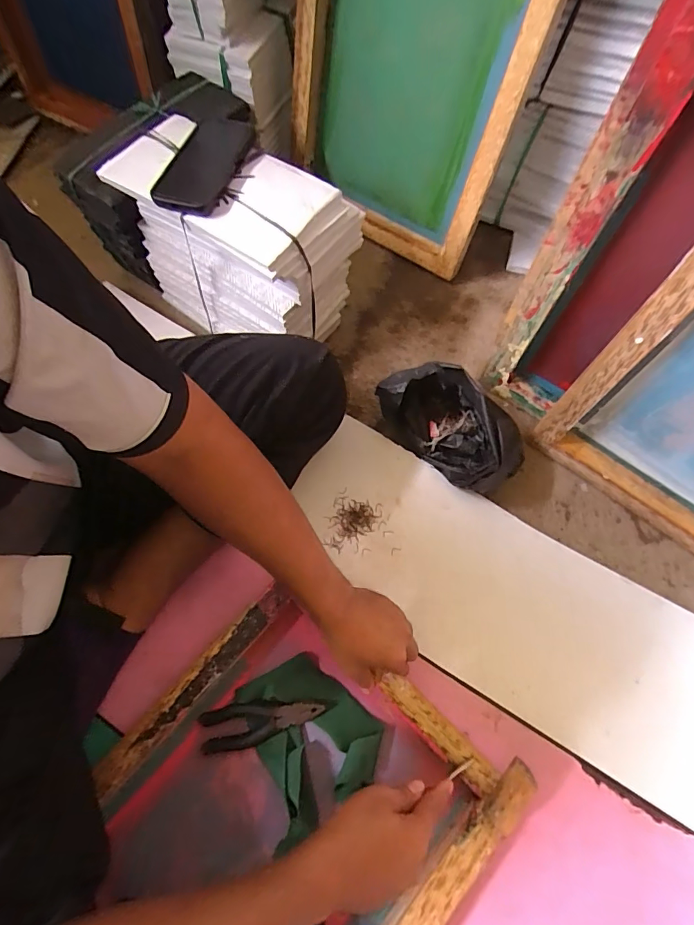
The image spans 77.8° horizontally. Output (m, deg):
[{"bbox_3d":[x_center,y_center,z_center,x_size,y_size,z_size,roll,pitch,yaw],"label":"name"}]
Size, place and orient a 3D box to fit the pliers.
[{"bbox_3d":[-0.099,0.319,0.529,0.159,0.011,0.049,-10,68,-1],"label":"pliers"}]

